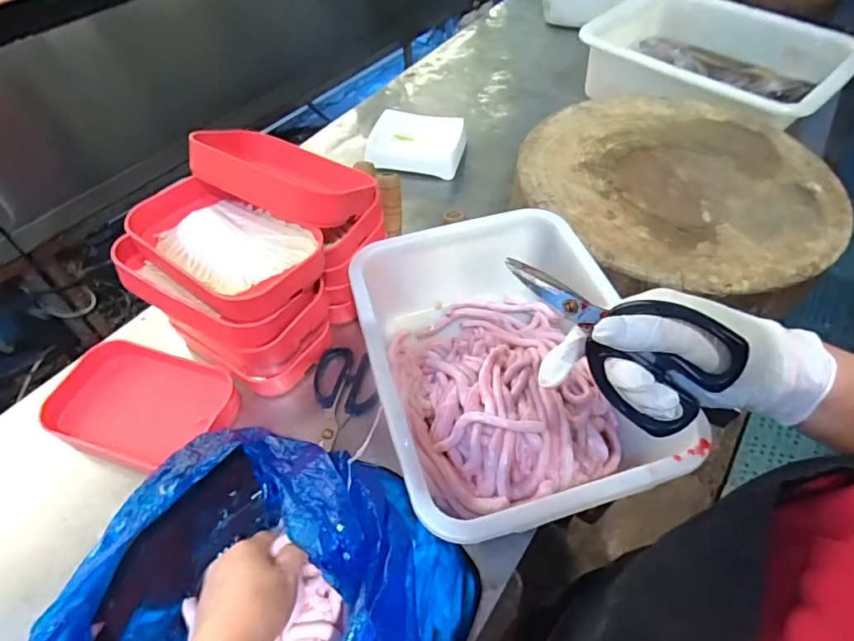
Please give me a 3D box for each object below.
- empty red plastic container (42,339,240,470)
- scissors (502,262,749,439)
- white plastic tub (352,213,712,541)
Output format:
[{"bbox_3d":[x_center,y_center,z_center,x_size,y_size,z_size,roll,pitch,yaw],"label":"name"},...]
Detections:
[{"bbox_3d":[-0.311,0.092,0.537,0.172,0.052,0.120,10,53,9],"label":"empty red plastic container"},{"bbox_3d":[0.123,0.009,0.350,0.166,0.085,0.009,36,33,19],"label":"scissors"},{"bbox_3d":[0.076,0.048,0.505,0.252,0.113,0.327,-13,52,-9],"label":"white plastic tub"}]

